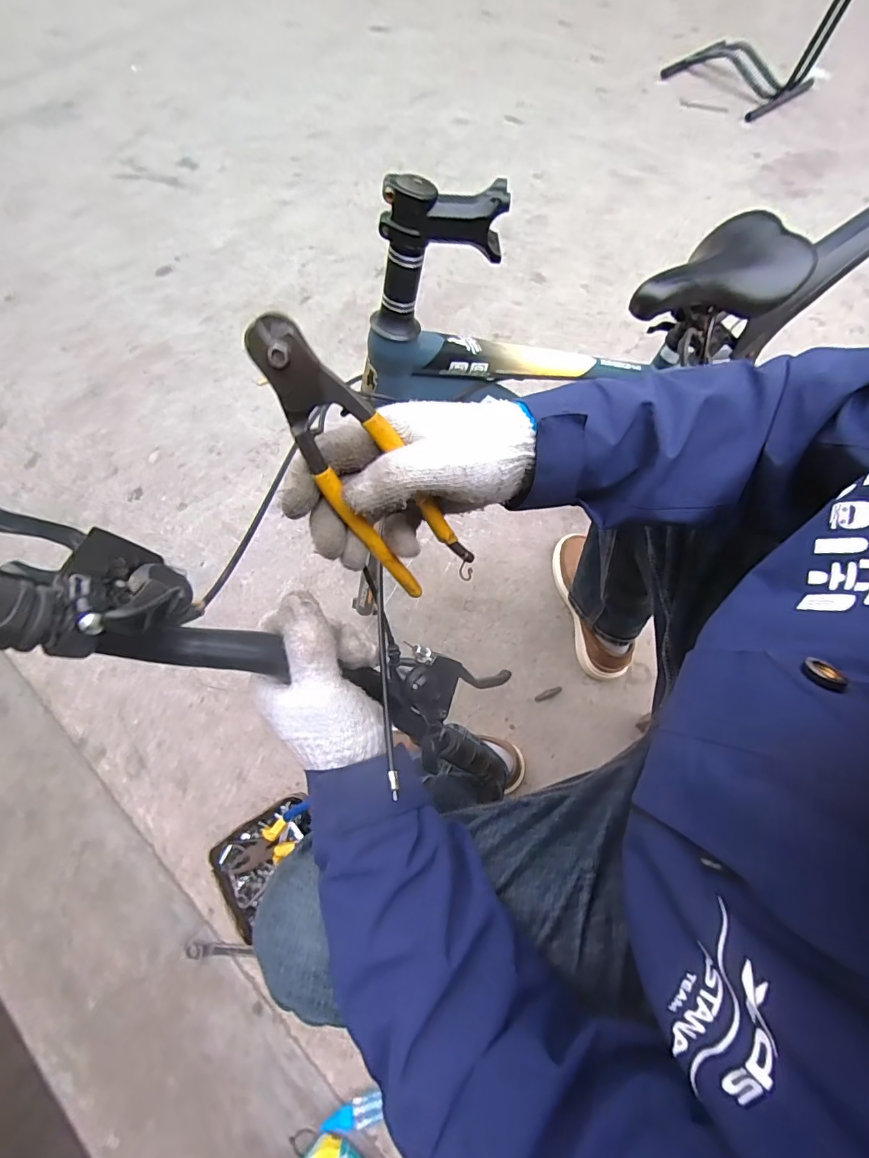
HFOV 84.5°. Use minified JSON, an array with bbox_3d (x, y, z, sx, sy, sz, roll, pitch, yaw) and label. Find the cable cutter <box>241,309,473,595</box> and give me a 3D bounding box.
[{"bbox_3d":[-0.042,-0.066,0.295,0.055,0.192,0.016,-30,34,6],"label":"cable cutter"}]

